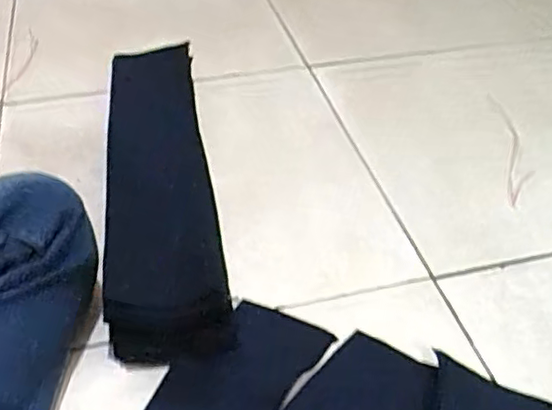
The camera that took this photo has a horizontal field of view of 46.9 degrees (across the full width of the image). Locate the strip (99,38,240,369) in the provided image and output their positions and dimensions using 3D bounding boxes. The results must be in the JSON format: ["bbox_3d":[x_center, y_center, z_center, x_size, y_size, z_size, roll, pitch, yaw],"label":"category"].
[{"bbox_3d":[-0.119,-0.023,0.642,0.106,0.026,0.402,-7,48,-9],"label":"strip"}]

